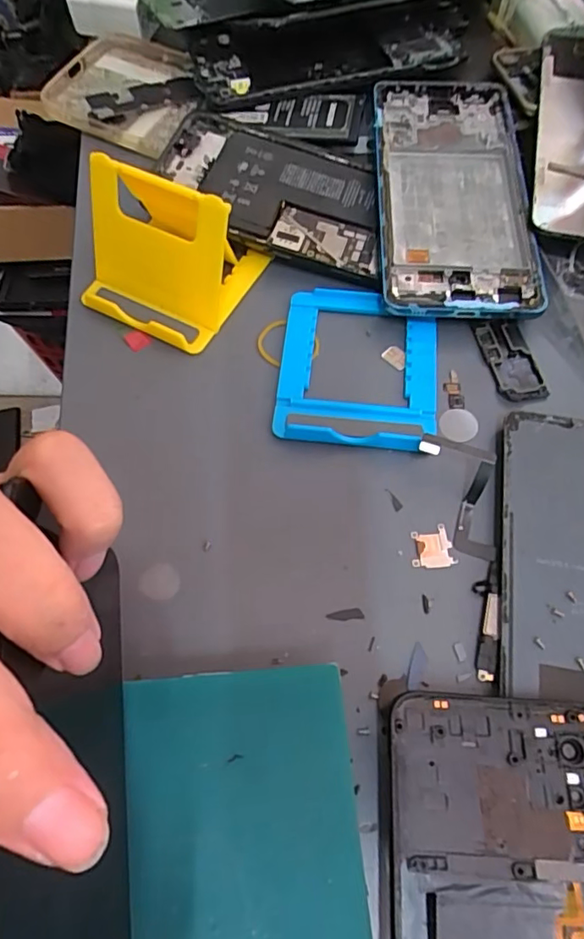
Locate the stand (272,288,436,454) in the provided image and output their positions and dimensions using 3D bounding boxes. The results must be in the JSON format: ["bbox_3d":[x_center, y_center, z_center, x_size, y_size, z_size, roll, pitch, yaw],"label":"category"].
[{"bbox_3d":[0.030,-0.048,0.251,0.071,0.010,0.082,6,64,4],"label":"stand"}]

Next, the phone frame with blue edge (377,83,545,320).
[{"bbox_3d":[0.082,-0.143,0.281,0.074,0.007,0.154,2,68,0],"label":"phone frame with blue edge"}]

